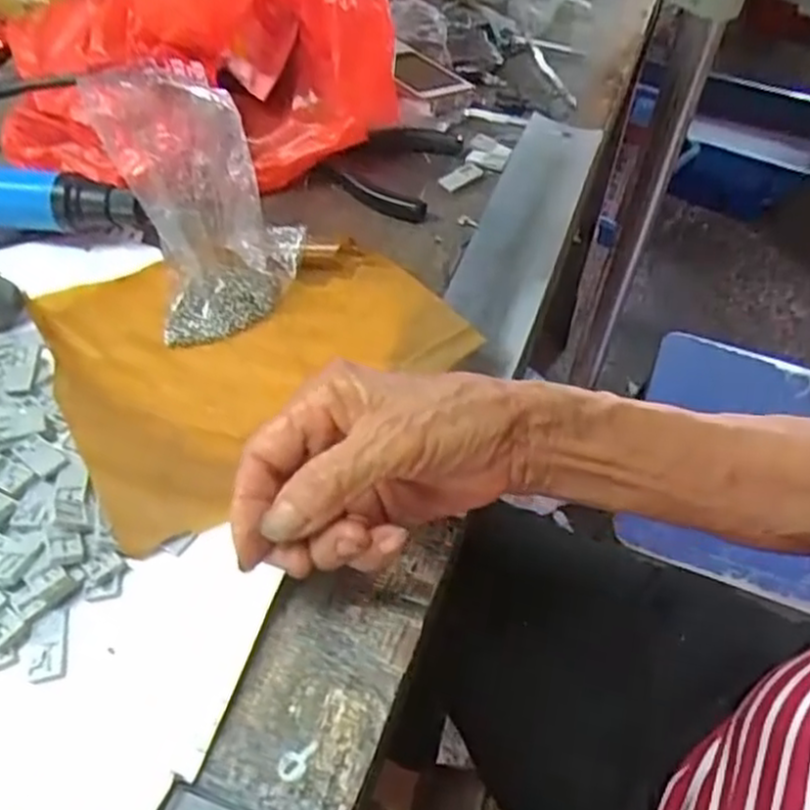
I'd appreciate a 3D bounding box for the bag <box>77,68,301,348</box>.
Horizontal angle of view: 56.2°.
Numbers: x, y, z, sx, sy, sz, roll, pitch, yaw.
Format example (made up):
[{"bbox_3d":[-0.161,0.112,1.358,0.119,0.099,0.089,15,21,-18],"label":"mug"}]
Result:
[{"bbox_3d":[-0.107,-0.114,0.406,0.086,0.095,0.109,-23,55,-19],"label":"bag"}]

